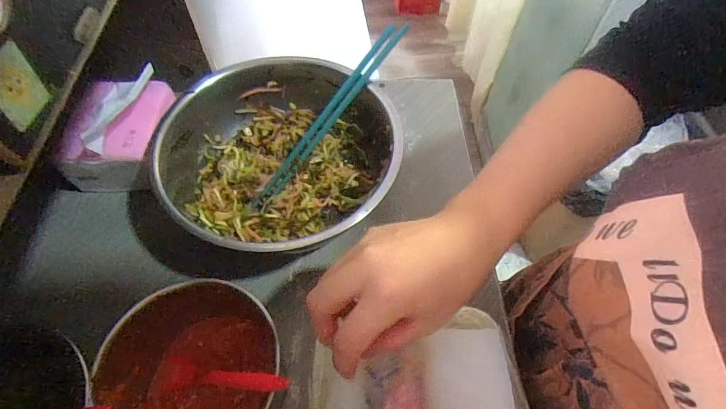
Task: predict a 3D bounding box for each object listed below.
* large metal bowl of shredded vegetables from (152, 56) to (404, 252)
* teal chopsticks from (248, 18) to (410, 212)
[{"bbox_3d":[-0.075,-0.040,0.385,0.207,0.084,0.209,1,58,-1],"label":"large metal bowl of shredded vegetables"},{"bbox_3d":[-0.032,-0.089,0.392,0.020,0.013,0.233,36,85,19],"label":"teal chopsticks"}]

